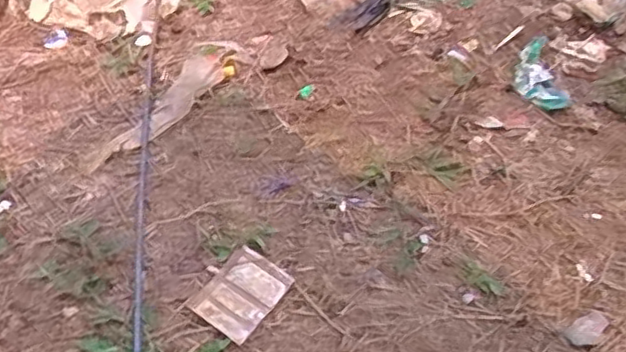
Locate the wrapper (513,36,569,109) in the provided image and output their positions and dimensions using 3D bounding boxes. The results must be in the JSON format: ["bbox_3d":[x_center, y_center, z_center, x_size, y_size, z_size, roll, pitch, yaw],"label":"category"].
[{"bbox_3d":[0.275,-0.130,0.830,0.061,0.013,0.117,2,50,-3],"label":"wrapper"}]

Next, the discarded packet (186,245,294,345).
[{"bbox_3d":[-0.066,0.106,0.608,0.064,0.008,0.079,32,54,21],"label":"discarded packet"}]

